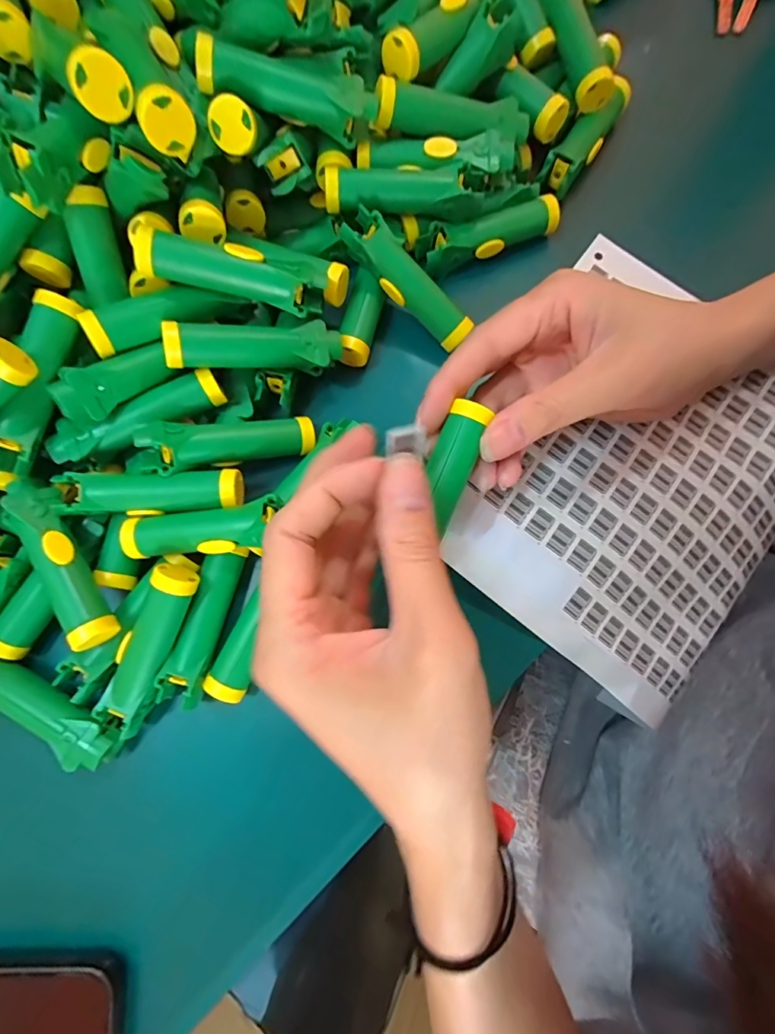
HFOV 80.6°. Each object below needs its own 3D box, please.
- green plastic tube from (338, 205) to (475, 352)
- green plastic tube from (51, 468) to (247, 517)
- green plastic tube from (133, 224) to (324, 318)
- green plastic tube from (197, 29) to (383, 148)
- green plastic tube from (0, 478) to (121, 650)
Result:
[{"bbox_3d":[0.011,-0.120,0.234,0.078,0.015,0.018,42,82,-15],"label":"green plastic tube"},{"bbox_3d":[-0.108,-0.011,0.210,0.076,0.014,0.019,-3,80,0],"label":"green plastic tube"},{"bbox_3d":[-0.068,-0.111,0.206,0.079,0.015,0.018,9,79,-19],"label":"green plastic tube"},{"bbox_3d":[-0.046,-0.199,0.213,0.079,0.017,0.021,3,79,-17],"label":"green plastic tube"},{"bbox_3d":[-0.147,0.021,0.208,0.017,0.021,0.081,-28,81,-4],"label":"green plastic tube"}]

